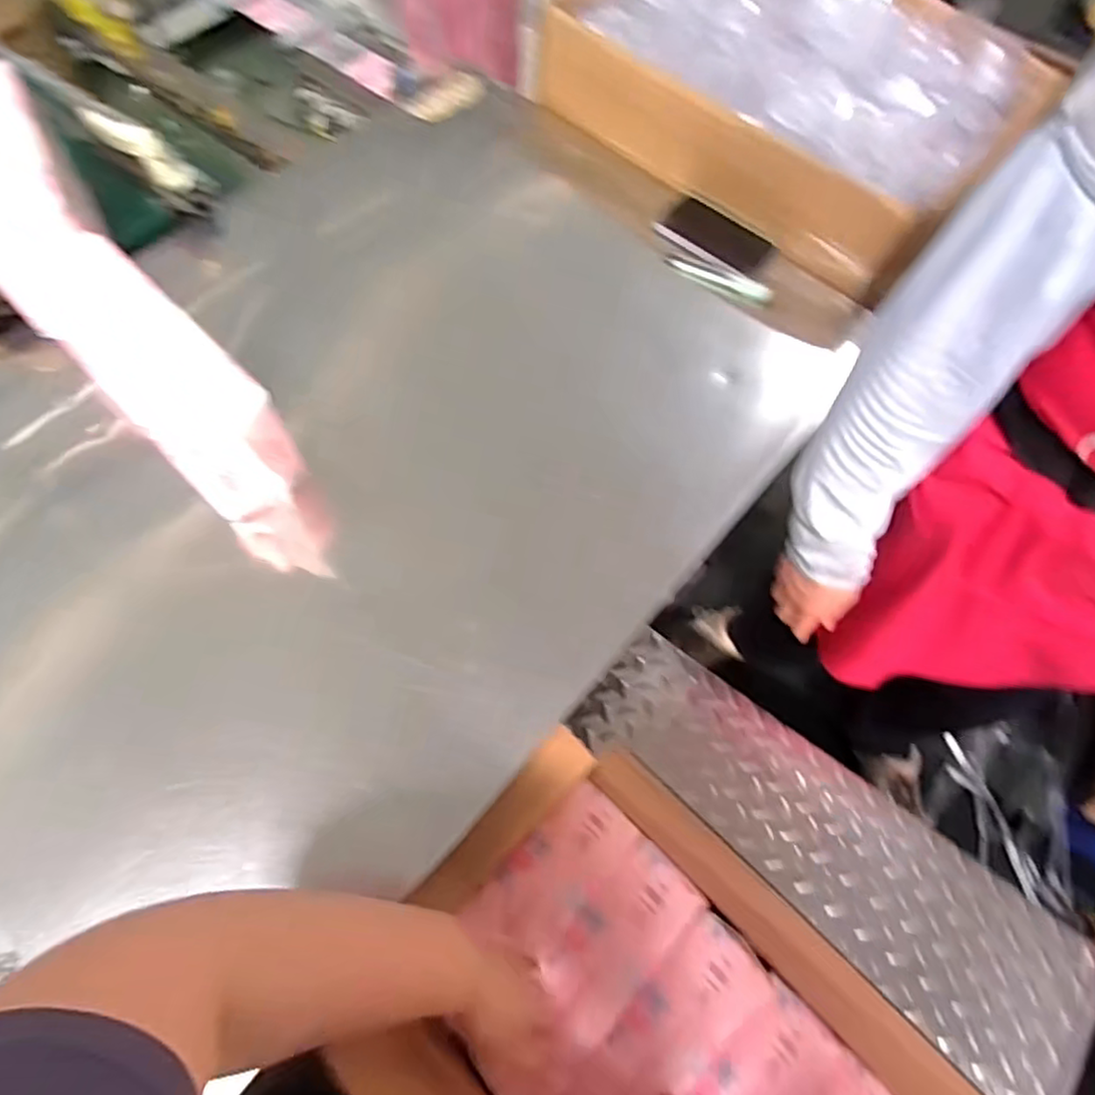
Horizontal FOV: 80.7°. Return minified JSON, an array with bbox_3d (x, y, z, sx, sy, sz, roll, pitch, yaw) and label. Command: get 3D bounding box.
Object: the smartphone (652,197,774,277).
[{"bbox_3d":[0.206,-0.382,0.799,0.134,0.016,0.064,42,81,20],"label":"smartphone"}]

